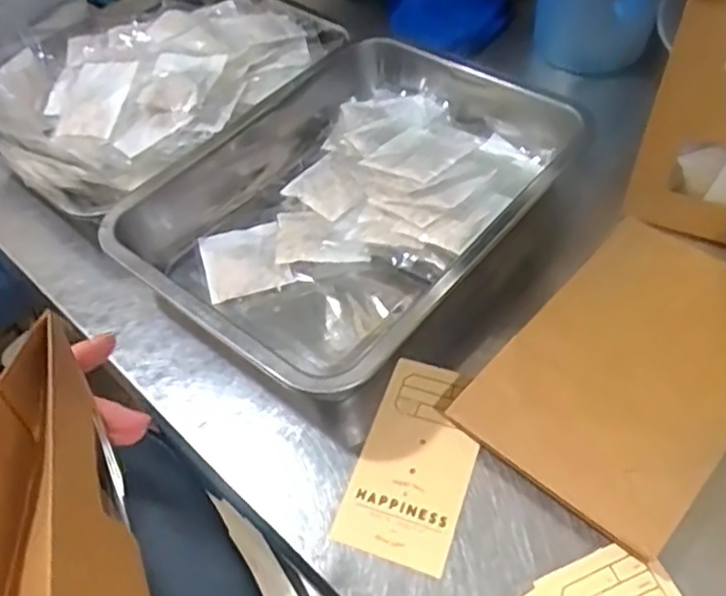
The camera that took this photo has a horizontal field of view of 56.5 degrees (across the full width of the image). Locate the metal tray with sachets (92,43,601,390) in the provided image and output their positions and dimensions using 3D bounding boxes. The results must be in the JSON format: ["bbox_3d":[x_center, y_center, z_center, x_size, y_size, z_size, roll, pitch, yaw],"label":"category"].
[{"bbox_3d":[-0.010,-0.085,0.572,0.280,0.073,0.346,33,62,27],"label":"metal tray with sachets"}]

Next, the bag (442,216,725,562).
[{"bbox_3d":[0.192,0.044,0.470,0.148,0.025,0.241,35,63,28],"label":"bag"}]

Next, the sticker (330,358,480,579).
[{"bbox_3d":[0.037,0.106,0.453,0.072,0.006,0.137,14,55,16],"label":"sticker"}]

